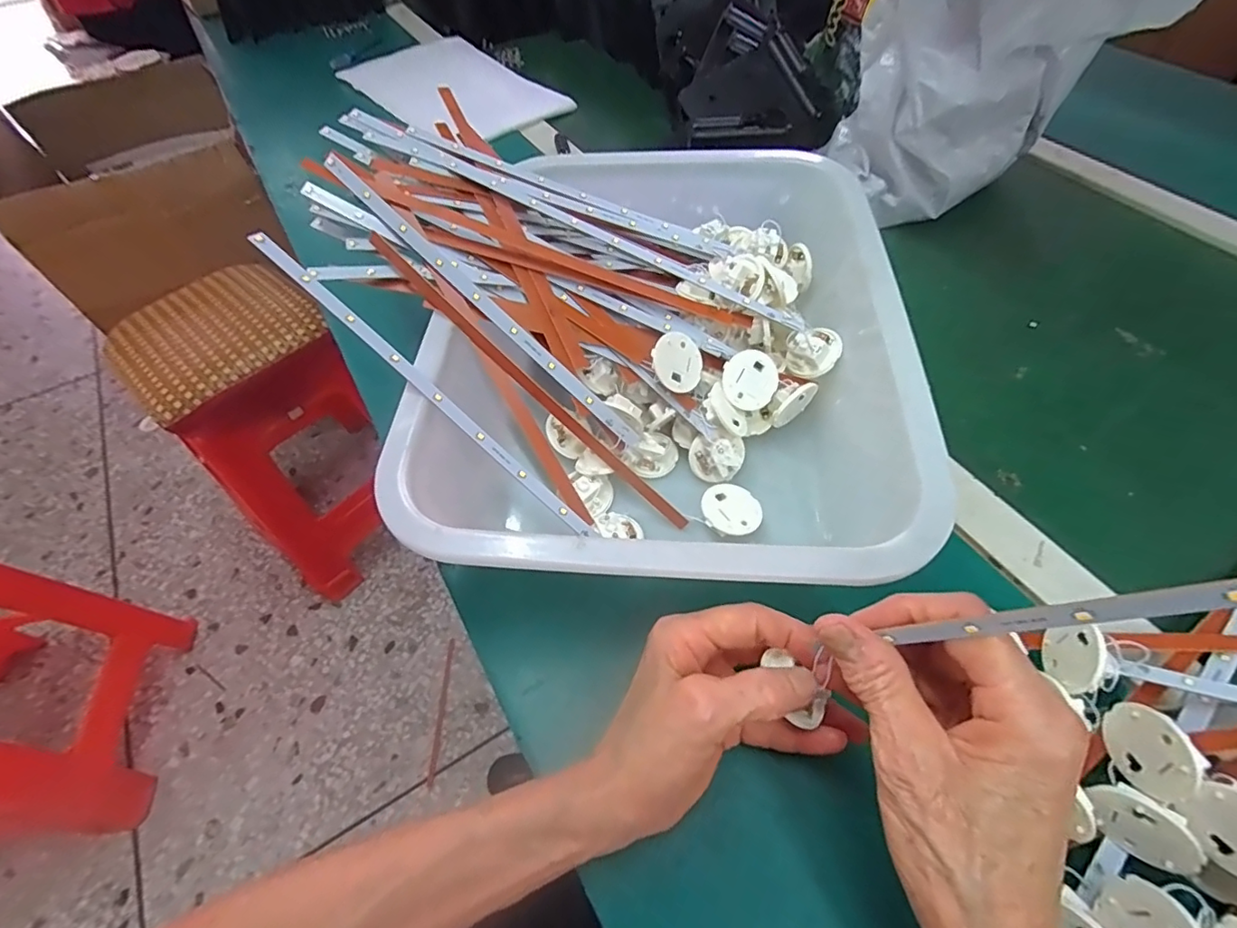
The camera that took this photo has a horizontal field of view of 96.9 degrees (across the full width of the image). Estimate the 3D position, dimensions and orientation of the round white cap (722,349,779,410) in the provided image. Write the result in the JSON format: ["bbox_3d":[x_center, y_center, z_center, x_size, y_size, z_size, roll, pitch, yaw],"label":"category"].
[{"bbox_3d":[0.088,-0.056,0.363,0.040,0.004,0.037,-3,98,-14],"label":"round white cap"}]

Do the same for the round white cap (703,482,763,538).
[{"bbox_3d":[0.072,0.031,0.354,0.036,0.013,0.039,-6,55,-2],"label":"round white cap"}]

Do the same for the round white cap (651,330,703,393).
[{"bbox_3d":[0.039,-0.067,0.356,0.038,0.004,0.037,3,84,-32],"label":"round white cap"}]

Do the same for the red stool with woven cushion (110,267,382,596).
[{"bbox_3d":[-0.597,-0.049,1.014,0.276,0.496,0.309,-39,62,-22],"label":"red stool with woven cushion"}]

